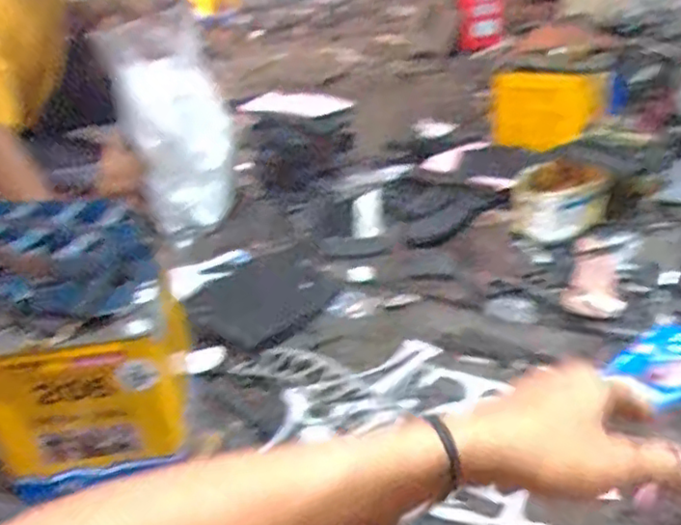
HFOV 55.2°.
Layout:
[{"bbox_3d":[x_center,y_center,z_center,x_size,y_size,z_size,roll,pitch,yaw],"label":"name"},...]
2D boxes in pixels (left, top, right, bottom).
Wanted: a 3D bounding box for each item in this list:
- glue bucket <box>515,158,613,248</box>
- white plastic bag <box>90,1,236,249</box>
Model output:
[{"bbox_3d":[0.459,-0.128,1.364,0.184,0.119,0.177,8,32,19],"label":"glue bucket"},{"bbox_3d":[-0.377,-0.318,1.513,0.271,0.502,0.160,-29,32,-31],"label":"white plastic bag"}]

